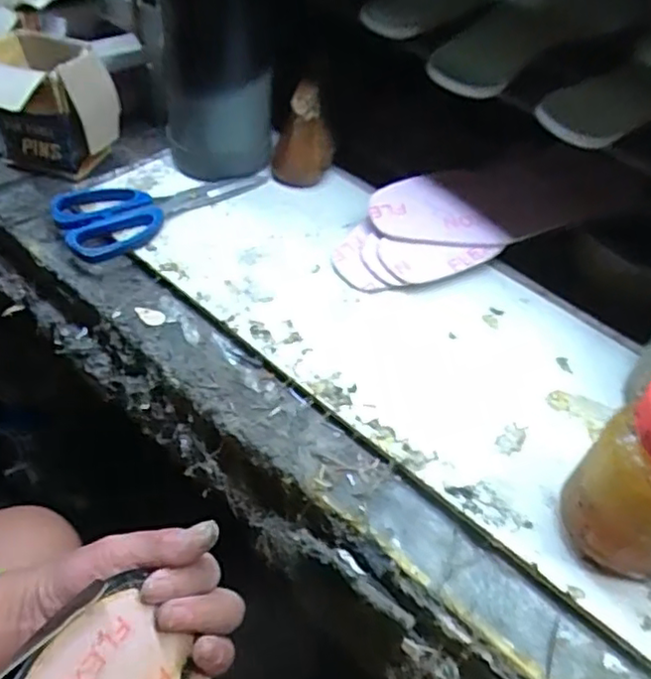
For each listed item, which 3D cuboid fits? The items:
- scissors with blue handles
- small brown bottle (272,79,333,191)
[{"bbox_3d":[-0.134,-0.116,0.554,0.177,0.019,0.087,-22,54,-19],"label":"scissors with blue handles"},{"bbox_3d":[-0.020,-0.183,0.584,0.056,0.073,0.055,2,50,-1],"label":"small brown bottle"}]

